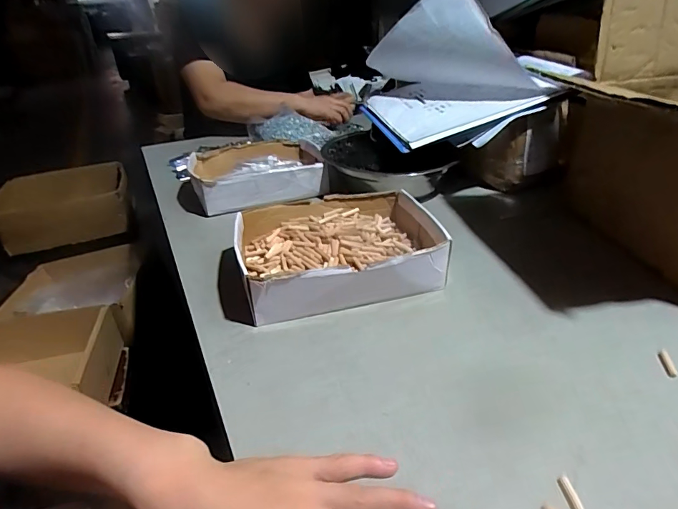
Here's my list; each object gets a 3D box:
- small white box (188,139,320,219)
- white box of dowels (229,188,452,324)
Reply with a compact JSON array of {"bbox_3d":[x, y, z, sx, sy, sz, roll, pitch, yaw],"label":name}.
[{"bbox_3d":[-0.157,-0.161,0.806,0.240,0.053,0.194,-11,34,-15],"label":"small white box"},{"bbox_3d":[0.000,-0.010,0.552,0.251,0.066,0.199,-9,33,-12],"label":"white box of dowels"}]

